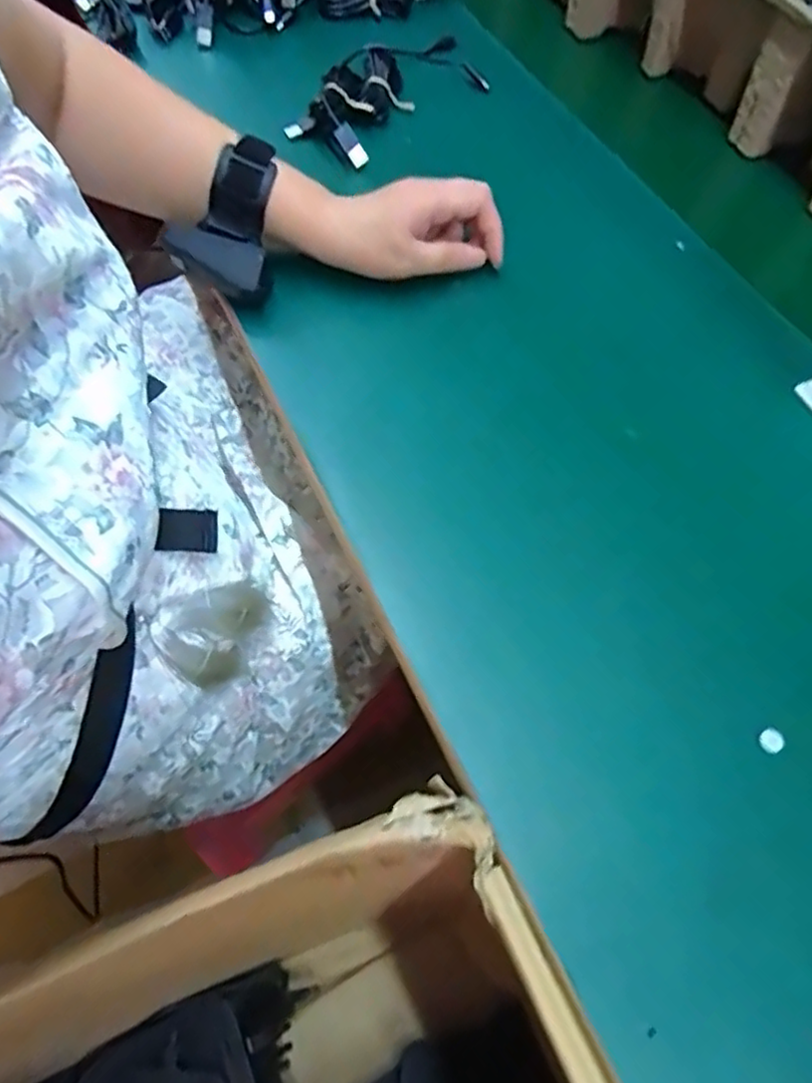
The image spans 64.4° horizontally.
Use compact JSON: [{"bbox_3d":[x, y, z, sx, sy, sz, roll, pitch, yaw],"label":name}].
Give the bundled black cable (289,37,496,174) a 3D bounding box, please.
[{"bbox_3d":[-0.008,-0.394,0.556,0.093,0.023,0.201,38,65,18],"label":"bundled black cable"}]

